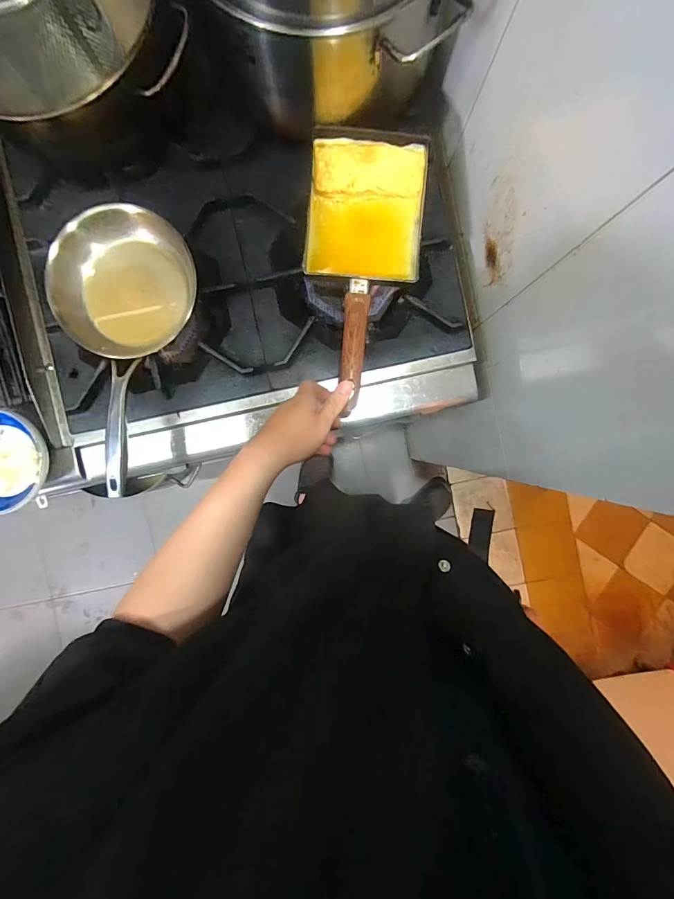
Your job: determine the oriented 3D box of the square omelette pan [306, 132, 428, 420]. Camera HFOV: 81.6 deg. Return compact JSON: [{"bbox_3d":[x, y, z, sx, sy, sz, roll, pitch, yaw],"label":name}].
[{"bbox_3d":[0.035,-0.259,0.529,0.155,0.050,0.330,5,87,-2],"label":"square omelette pan"}]

